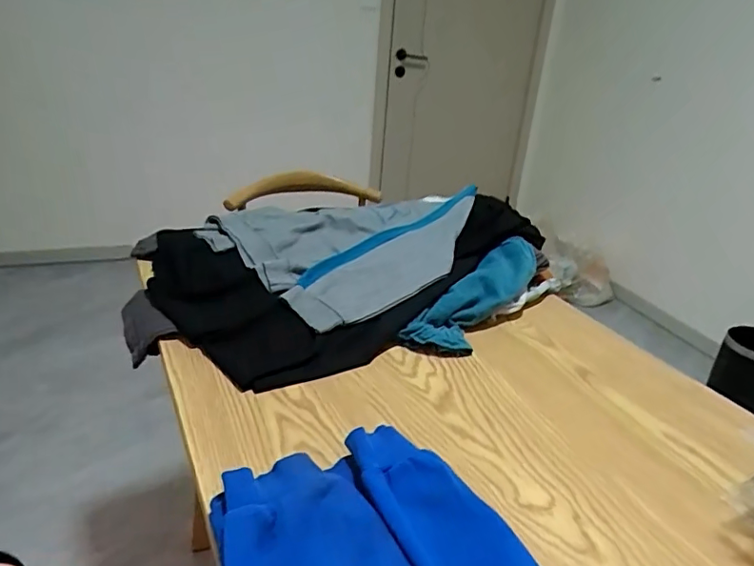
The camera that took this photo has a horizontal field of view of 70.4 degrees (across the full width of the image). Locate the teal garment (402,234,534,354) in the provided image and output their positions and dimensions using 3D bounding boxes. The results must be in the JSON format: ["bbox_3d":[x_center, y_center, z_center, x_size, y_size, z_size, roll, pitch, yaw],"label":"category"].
[{"bbox_3d":[0.148,0.014,0.760,0.086,0.054,0.294,23,44,35],"label":"teal garment"}]

